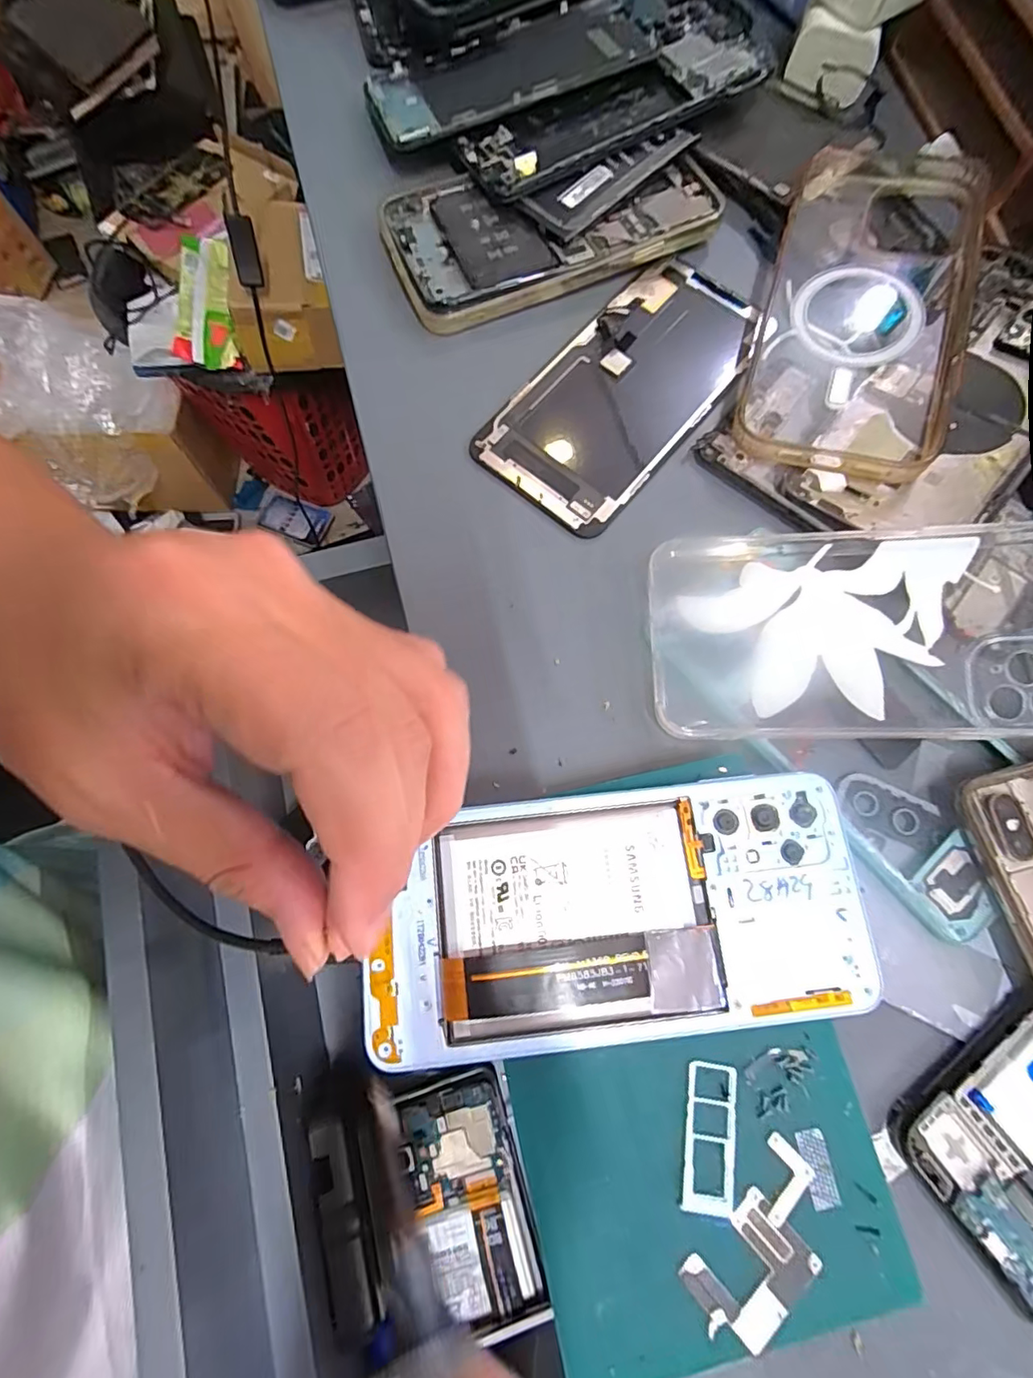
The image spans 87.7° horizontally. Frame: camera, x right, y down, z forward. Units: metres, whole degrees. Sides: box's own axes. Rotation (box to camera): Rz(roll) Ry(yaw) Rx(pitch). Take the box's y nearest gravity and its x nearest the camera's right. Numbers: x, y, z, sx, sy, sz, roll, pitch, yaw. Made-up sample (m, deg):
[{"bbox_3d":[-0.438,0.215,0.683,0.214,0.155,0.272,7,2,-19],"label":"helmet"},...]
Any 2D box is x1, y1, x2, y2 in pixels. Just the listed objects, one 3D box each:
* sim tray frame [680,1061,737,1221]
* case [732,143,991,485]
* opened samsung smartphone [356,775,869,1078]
[{"bbox_3d":[0.060,0.138,0.165,0.015,0.004,0.040,9,75,1],"label":"sim tray frame"},{"bbox_3d":[0.160,-0.178,0.247,0.085,0.019,0.181,18,75,3],"label":"case"},{"bbox_3d":[0.032,0.072,0.174,0.158,0.009,0.076,-7,78,-1],"label":"opened samsung smartphone"}]

